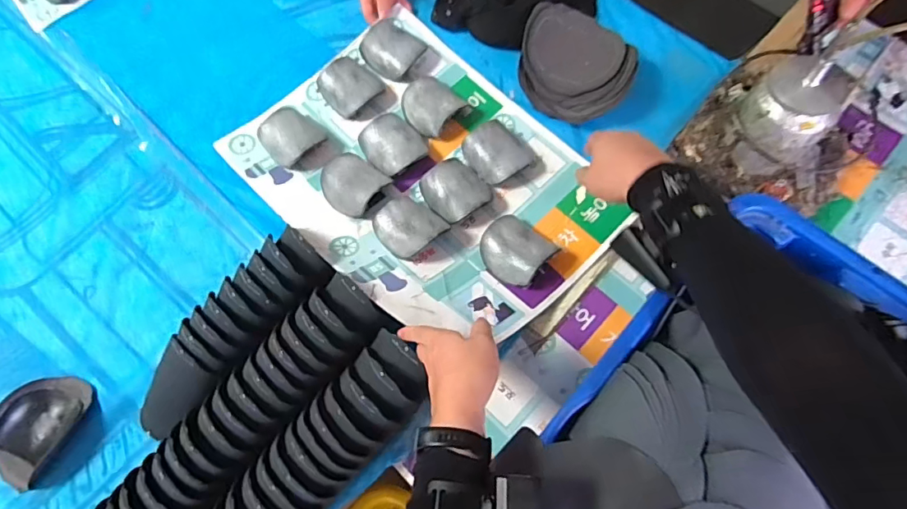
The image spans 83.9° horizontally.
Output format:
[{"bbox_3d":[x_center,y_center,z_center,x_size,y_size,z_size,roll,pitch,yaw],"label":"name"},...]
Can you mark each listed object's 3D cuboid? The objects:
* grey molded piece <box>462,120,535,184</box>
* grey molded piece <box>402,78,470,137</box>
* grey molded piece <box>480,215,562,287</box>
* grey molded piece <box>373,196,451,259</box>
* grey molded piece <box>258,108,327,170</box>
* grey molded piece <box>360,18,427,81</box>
[{"bbox_3d":[0.069,-0.151,0.747,0.087,0.038,0.093,-38,75,-9],"label":"grey molded piece"},{"bbox_3d":[-0.035,-0.226,0.769,0.098,0.046,0.100,34,77,12],"label":"grey molded piece"},{"bbox_3d":[0.078,-0.009,0.678,0.100,0.042,0.088,38,76,13],"label":"grey molded piece"},{"bbox_3d":[-0.062,-0.040,0.688,0.080,0.040,0.085,-41,75,-12],"label":"grey molded piece"},{"bbox_3d":[-0.244,-0.177,0.765,0.080,0.044,0.090,-43,76,-11],"label":"grey molded piece"},{"bbox_3d":[-0.095,-0.335,0.810,0.076,0.049,0.091,42,78,14],"label":"grey molded piece"}]

